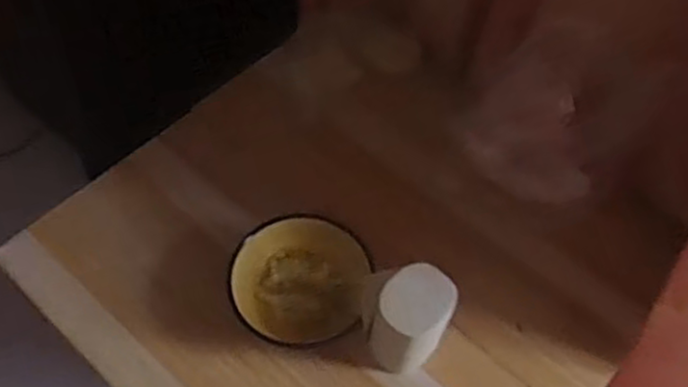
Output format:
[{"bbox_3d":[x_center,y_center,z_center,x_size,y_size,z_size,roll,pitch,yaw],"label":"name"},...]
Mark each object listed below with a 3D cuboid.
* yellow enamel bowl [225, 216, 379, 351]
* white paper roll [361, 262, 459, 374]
[{"bbox_3d":[-0.054,0.112,0.890,0.171,0.087,0.142,6,57,-1],"label":"yellow enamel bowl"},{"bbox_3d":[0.070,0.149,0.830,0.104,0.143,0.079,16,57,6],"label":"white paper roll"}]

